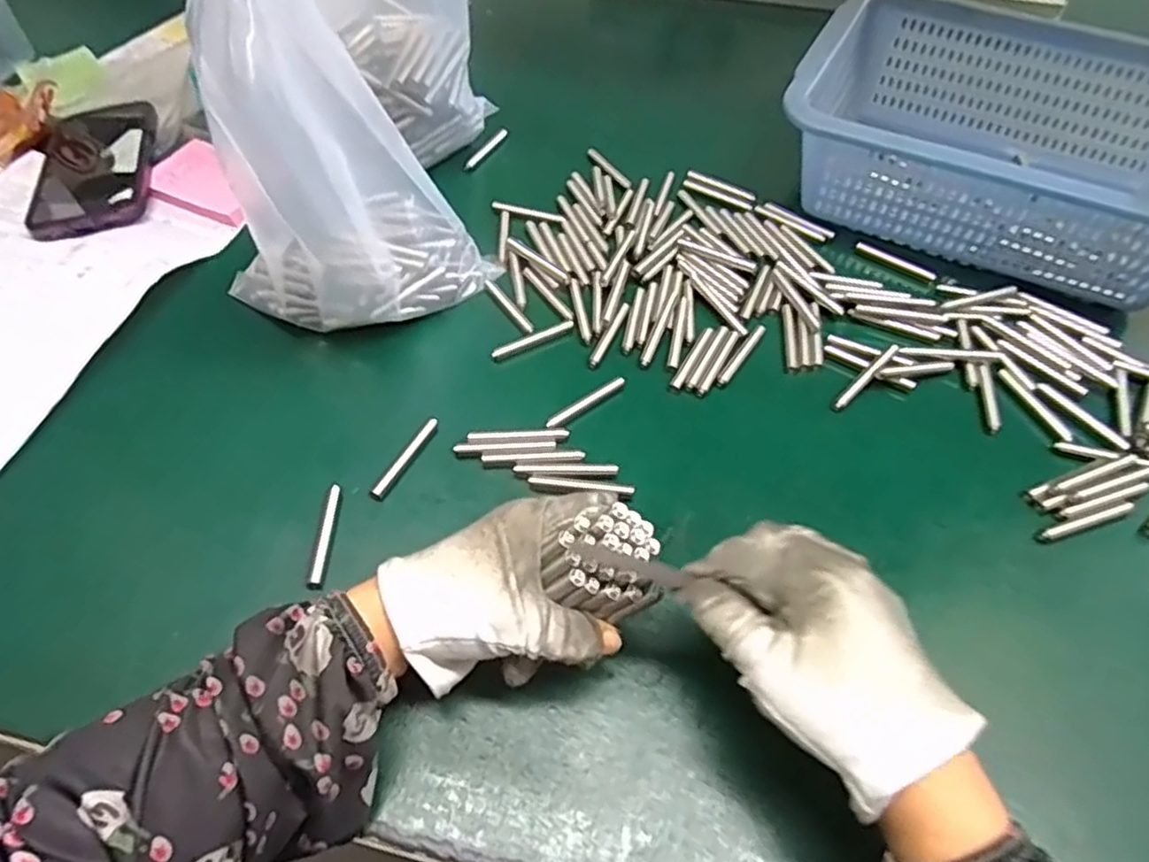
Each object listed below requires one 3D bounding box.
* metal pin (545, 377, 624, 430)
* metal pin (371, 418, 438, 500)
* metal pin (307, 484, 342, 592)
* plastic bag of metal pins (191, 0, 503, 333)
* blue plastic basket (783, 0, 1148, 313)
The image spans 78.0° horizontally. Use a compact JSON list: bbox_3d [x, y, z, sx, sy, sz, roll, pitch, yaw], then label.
[{"bbox_3d":[0.006,-0.018,0.427,0.057,0.005,0.008,-33,60,-22],"label":"metal pin"},{"bbox_3d":[-0.095,0.016,0.402,0.006,0.008,0.057,23,57,16],"label":"metal pin"},{"bbox_3d":[-0.130,0.056,0.371,0.008,0.006,0.060,-1,54,-1],"label":"metal pin"},{"bbox_3d":[-0.145,-0.161,0.409,0.124,0.195,0.130,33,60,22],"label":"plastic bag of metal pins"},{"bbox_3d":[0.327,-0.222,0.531,0.293,0.091,0.240,26,58,18],"label":"blue plastic basket"}]

